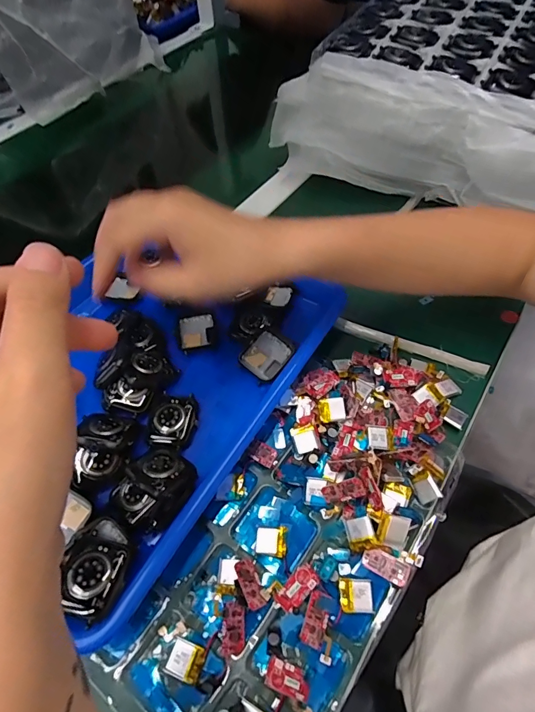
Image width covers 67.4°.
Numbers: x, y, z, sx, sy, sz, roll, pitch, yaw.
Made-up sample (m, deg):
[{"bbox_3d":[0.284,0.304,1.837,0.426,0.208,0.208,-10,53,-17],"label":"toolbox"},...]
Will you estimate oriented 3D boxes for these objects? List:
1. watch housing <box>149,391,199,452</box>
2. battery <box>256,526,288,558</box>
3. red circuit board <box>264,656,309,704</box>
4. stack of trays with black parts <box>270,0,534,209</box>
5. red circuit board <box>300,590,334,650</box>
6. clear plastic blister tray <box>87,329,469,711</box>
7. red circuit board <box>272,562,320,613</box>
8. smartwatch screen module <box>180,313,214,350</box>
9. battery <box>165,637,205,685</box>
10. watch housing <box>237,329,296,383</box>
[{"bbox_3d":[-0.071,0.049,0.310,0.034,0.007,0.043,10,57,10],"label":"watch housing"},{"bbox_3d":[0.003,0.126,0.274,0.020,0.006,0.018,3,57,5],"label":"battery"},{"bbox_3d":[0.012,0.188,0.234,0.028,0.004,0.015,33,37,-8],"label":"red circuit board"},{"bbox_3d":[0.212,-0.283,0.448,0.376,0.132,0.224,25,61,18],"label":"stack of trays with black parts"},{"bbox_3d":[0.031,0.164,0.250,0.014,0.004,0.029,17,59,13],"label":"red circuit board"},{"bbox_3d":[0.036,0.110,0.281,0.132,0.031,0.312,29,62,20],"label":"clear plastic blister tray"},{"bbox_3d":[0.019,0.149,0.257,0.029,0.008,0.015,-38,63,-21],"label":"red circuit board"},{"bbox_3d":[-0.063,-0.022,0.355,0.030,0.006,0.035,-6,56,-1],"label":"smartwatch screen module"},{"bbox_3d":[-0.050,0.181,0.239,0.021,0.004,0.018,14,58,12],"label":"battery"},{"bbox_3d":[-0.001,-0.001,0.341,0.035,0.015,0.042,32,63,22],"label":"watch housing"}]

